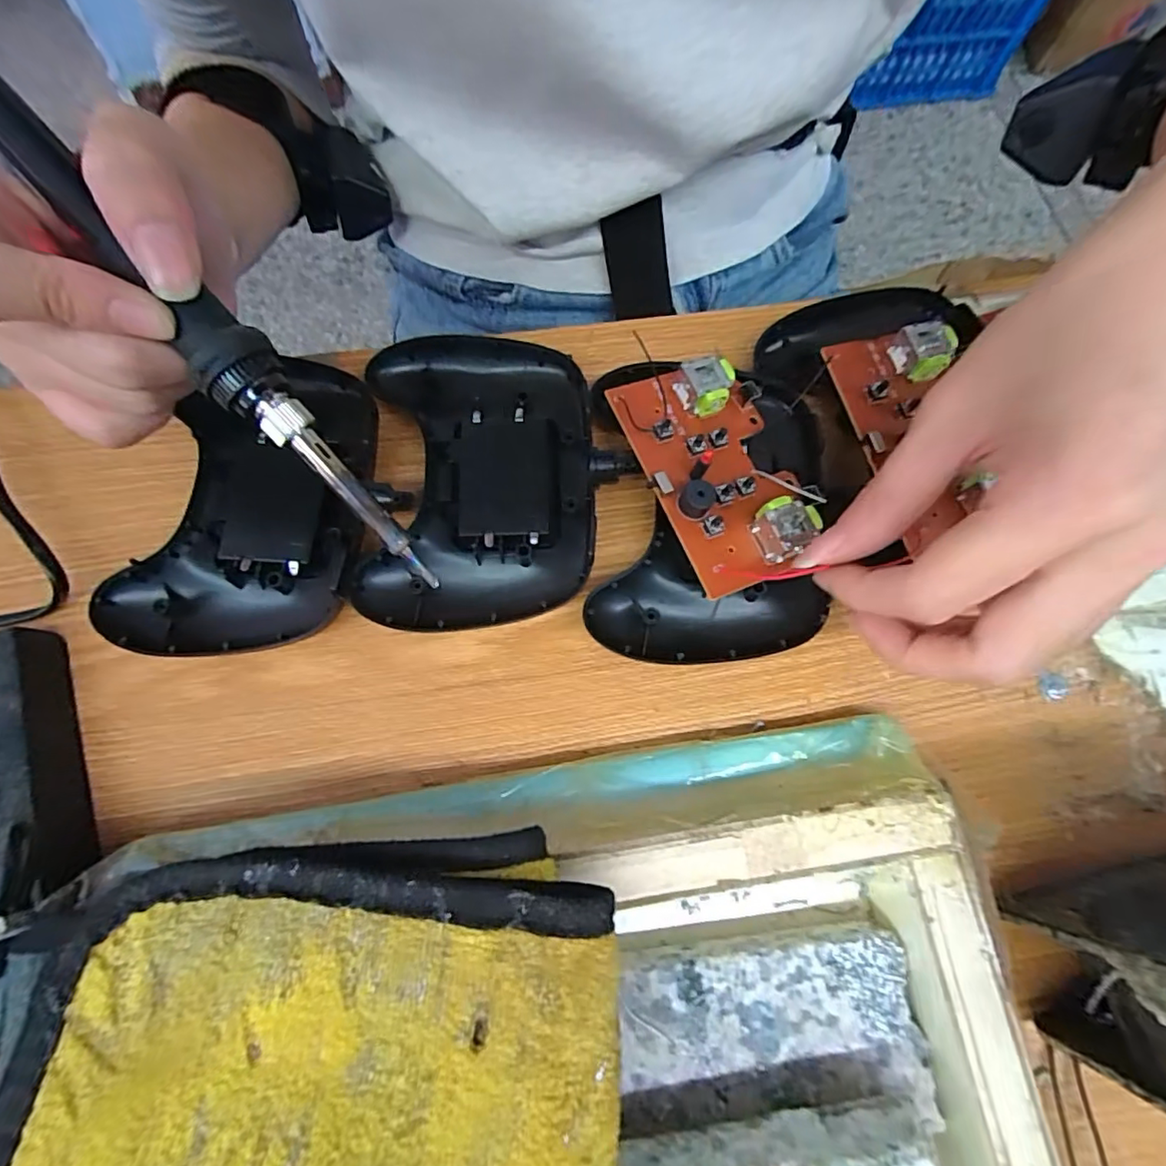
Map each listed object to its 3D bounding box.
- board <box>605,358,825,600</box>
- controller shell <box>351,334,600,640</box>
[{"bbox_3d":[0.051,-0.044,0.214,0.054,0.015,0.088,-21,74,-7],"label":"board"},{"bbox_3d":[-0.042,-0.045,0.232,0.087,0.020,0.130,-2,73,-2],"label":"controller shell"}]

